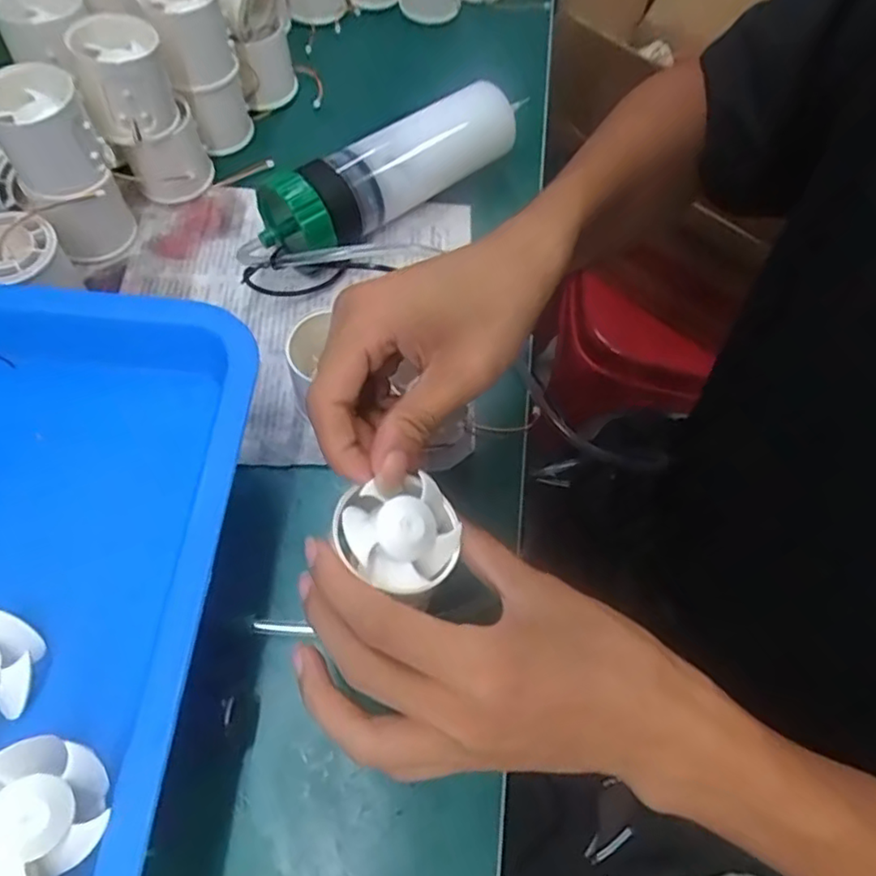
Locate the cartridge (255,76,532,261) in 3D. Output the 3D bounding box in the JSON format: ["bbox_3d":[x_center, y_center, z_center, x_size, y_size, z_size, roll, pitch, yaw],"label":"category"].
[{"bbox_3d":[-0.029,-0.186,0.441,0.212,0.056,0.058,-39,71,-20],"label":"cartridge"}]

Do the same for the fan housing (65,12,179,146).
[{"bbox_3d":[-0.192,-0.220,0.386,0.052,0.049,0.052,-26,67,-15],"label":"fan housing"}]

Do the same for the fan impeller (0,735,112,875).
[{"bbox_3d":[-0.134,0.123,0.206,0.046,0.020,0.044,1,63,-2],"label":"fan impeller"}]

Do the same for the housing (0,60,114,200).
[{"bbox_3d":[-0.223,-0.173,0.362,0.052,0.051,0.050,-36,70,-19],"label":"housing"}]

